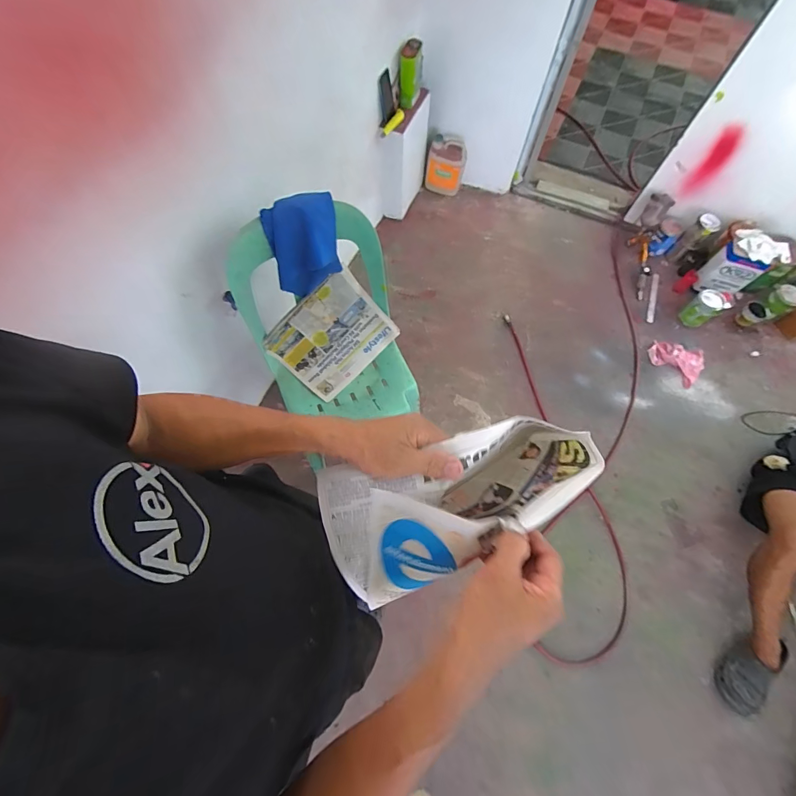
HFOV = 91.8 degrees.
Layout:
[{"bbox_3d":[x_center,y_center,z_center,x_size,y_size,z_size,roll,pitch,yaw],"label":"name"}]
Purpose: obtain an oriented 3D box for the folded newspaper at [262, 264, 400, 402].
[{"bbox_3d":[-0.194,-0.181,1.155,0.325,0.062,0.262,-44,106,-2],"label":"folded newspaper"}]

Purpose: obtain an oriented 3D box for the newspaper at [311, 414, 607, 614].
[{"bbox_3d":[0.060,0.115,0.440,0.298,0.156,0.141,-21,69,0],"label":"newspaper"}]

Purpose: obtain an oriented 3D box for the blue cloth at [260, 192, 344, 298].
[{"bbox_3d":[-0.234,-0.381,0.983,0.164,0.224,0.105,-12,68,-6],"label":"blue cloth"}]

